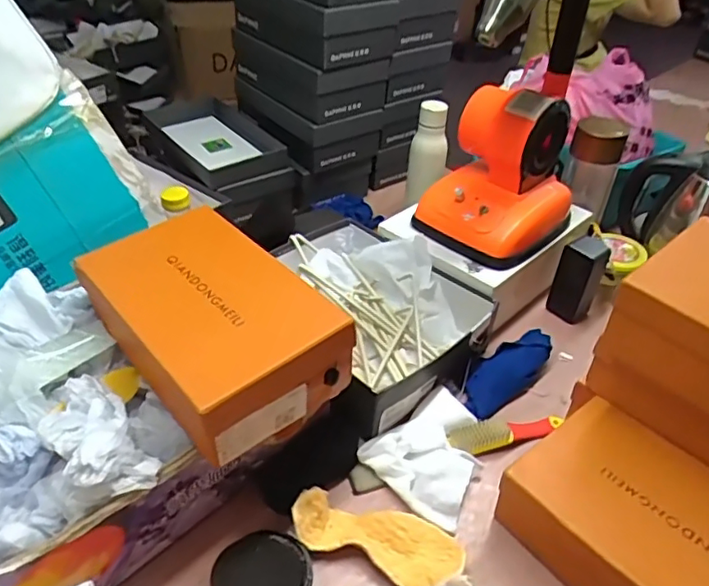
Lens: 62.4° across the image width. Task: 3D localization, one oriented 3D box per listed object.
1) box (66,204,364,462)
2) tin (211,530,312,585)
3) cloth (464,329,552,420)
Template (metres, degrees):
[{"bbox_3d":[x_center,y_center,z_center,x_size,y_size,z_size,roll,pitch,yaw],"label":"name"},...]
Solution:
[{"bbox_3d":[-0.156,0.028,0.633,0.168,0.094,0.285,-28,48,-31],"label":"box"},{"bbox_3d":[-0.092,0.287,0.595,0.091,0.019,0.091,30,48,8],"label":"tin"},{"bbox_3d":[0.210,0.109,0.829,0.171,0.044,0.075,-36,51,-18],"label":"cloth"}]

